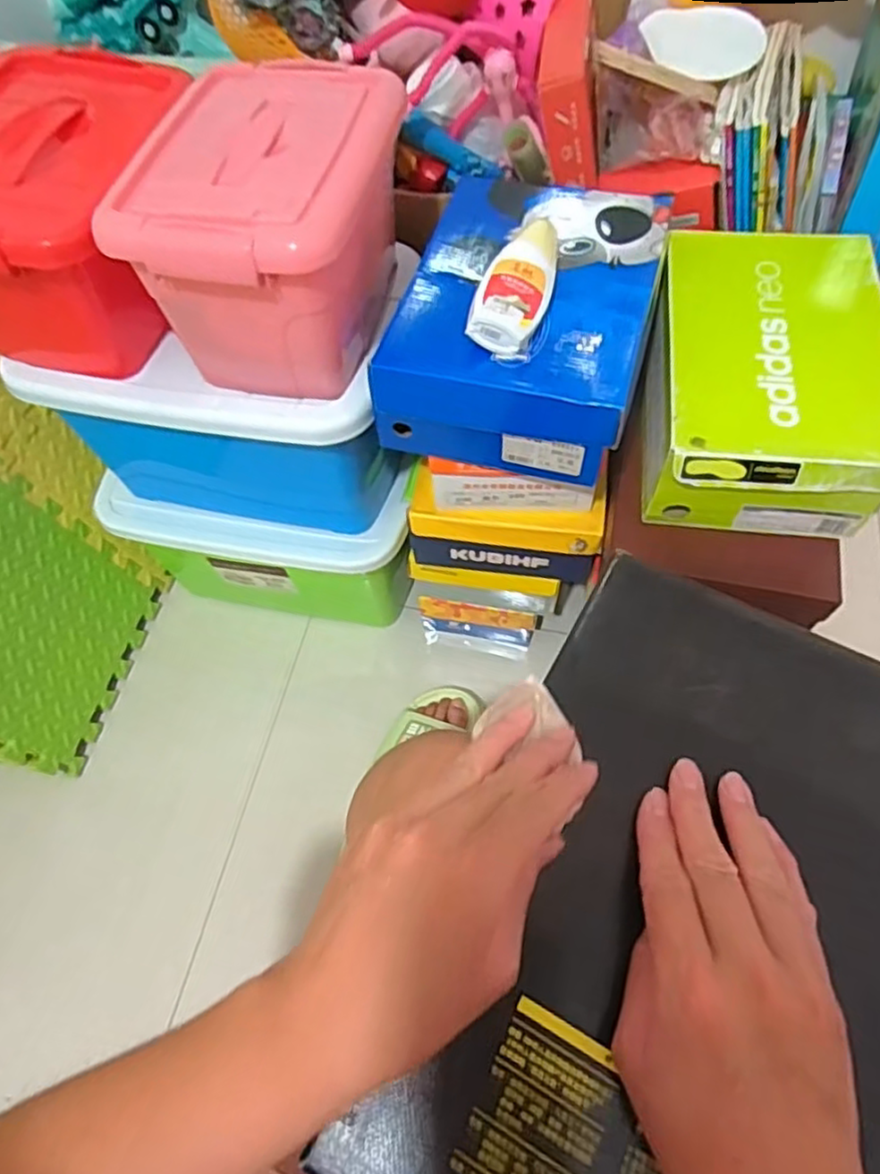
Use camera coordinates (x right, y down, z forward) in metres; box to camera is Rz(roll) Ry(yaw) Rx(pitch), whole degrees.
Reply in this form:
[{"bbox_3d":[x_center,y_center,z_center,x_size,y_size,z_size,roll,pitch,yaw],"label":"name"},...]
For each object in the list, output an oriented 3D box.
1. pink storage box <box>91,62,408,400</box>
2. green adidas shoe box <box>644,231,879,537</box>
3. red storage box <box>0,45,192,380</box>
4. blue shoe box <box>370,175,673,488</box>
[{"bbox_3d":[-0.136,-0.301,0.604,0.179,0.167,0.247,9,61,9],"label":"pink storage box"},{"bbox_3d":[0.302,-0.196,0.654,0.191,0.102,0.288,5,61,7],"label":"green adidas shoe box"},{"bbox_3d":[-0.333,-0.334,0.631,0.206,0.157,0.269,3,61,6],"label":"red storage box"},{"bbox_3d":[0.081,-0.248,0.627,0.204,0.120,0.272,13,62,12],"label":"blue shoe box"}]

